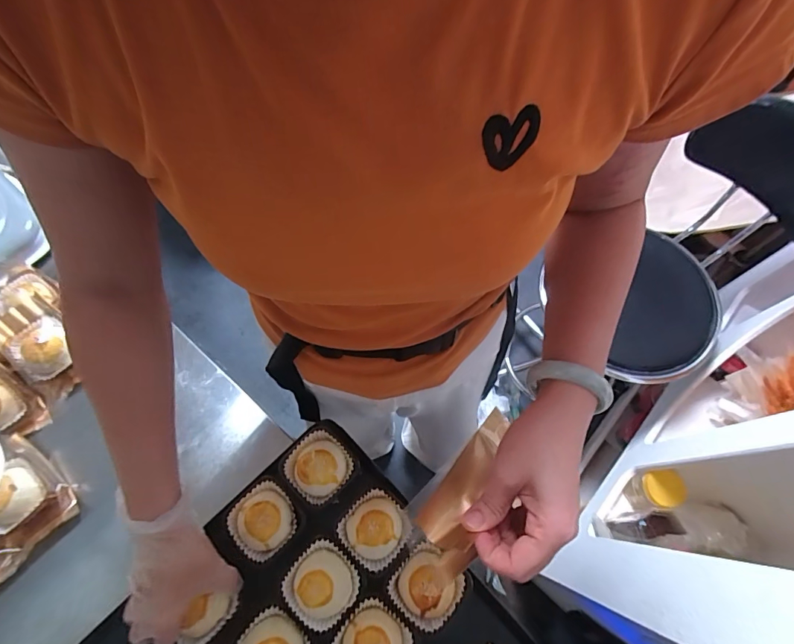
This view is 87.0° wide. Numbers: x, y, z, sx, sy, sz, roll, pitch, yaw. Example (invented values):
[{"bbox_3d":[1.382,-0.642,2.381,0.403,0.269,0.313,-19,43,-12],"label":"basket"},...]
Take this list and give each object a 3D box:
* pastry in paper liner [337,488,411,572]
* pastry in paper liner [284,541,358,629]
[{"bbox_3d":[-0.024,0.218,0.439,0.066,0.025,0.065,-42,71,-16],"label":"pastry in paper liner"},{"bbox_3d":[-0.077,0.265,0.419,0.069,0.022,0.069,-1,66,1],"label":"pastry in paper liner"}]

